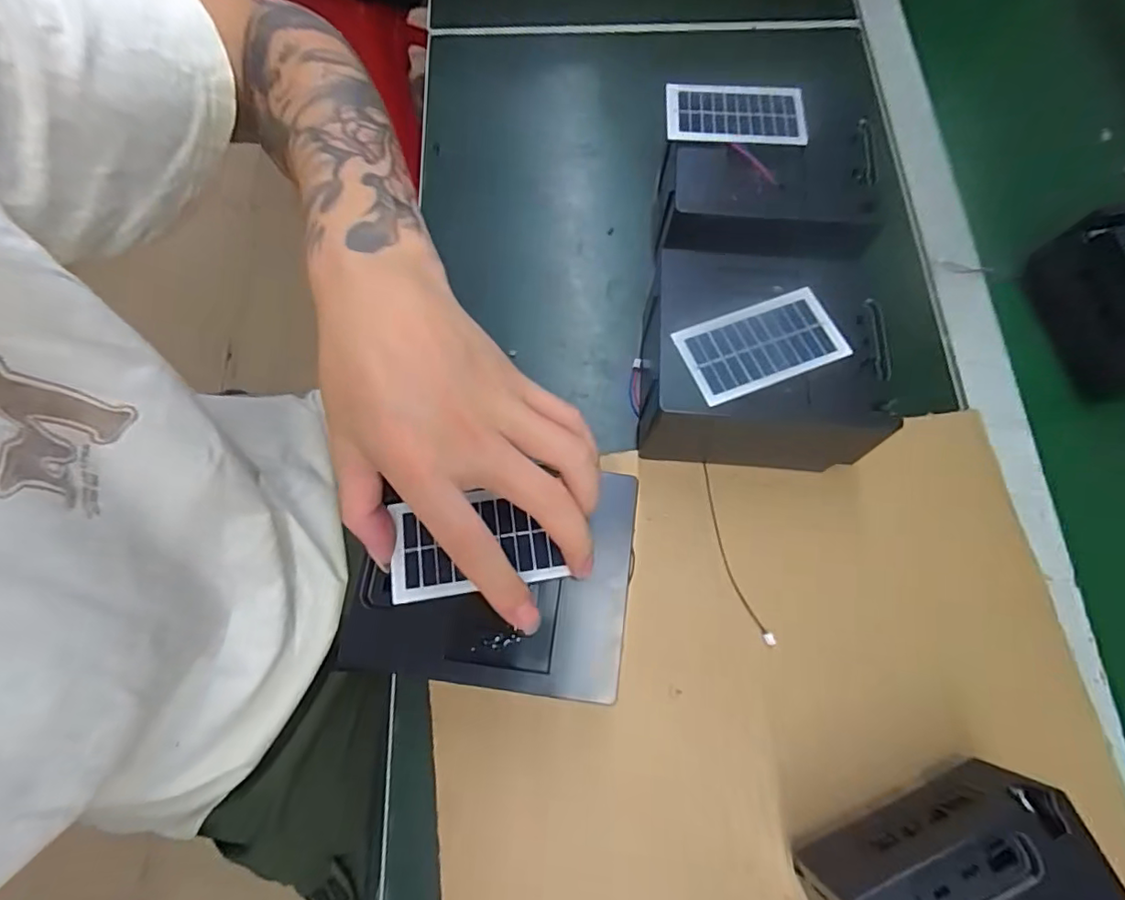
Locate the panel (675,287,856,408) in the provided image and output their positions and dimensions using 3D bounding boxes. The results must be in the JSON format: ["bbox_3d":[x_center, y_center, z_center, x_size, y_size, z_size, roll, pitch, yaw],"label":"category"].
[{"bbox_3d":[0.117,-0.062,0.319,0.092,0.004,0.049,-21,74,-6],"label":"panel"}]

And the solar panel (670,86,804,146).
[{"bbox_3d":[0.119,-0.229,0.372,0.093,0.009,0.046,5,75,5],"label":"solar panel"}]

